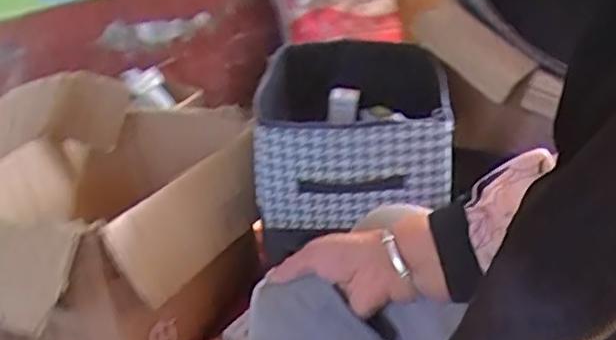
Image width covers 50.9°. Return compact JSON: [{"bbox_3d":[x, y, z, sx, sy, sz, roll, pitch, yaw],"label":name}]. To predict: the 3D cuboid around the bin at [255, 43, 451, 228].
[{"bbox_3d":[0.081,-0.092,1.125,0.295,0.174,0.463,-1,25,8],"label":"bin"}]

